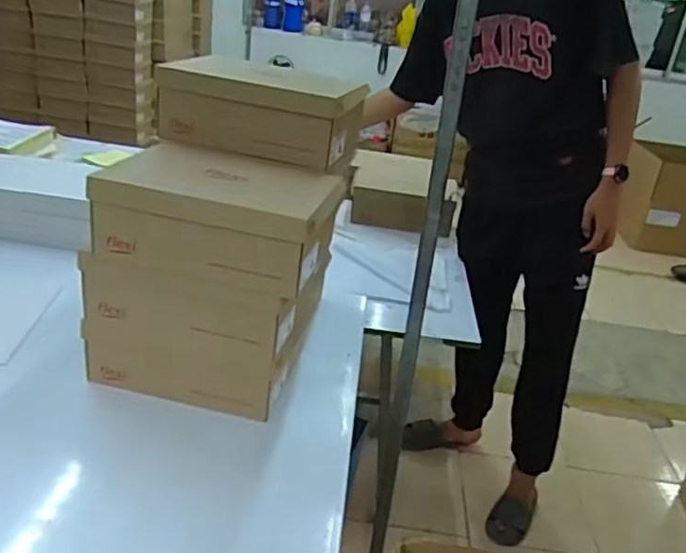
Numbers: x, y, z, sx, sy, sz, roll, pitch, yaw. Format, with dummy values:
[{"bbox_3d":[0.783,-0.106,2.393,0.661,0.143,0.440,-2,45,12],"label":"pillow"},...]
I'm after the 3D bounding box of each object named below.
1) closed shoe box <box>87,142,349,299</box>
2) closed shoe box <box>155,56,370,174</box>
[{"bbox_3d":[-0.194,-0.103,1.069,0.340,0.144,0.262,12,25,9],"label":"closed shoe box"},{"bbox_3d":[-0.154,-0.320,1.236,0.341,0.123,0.228,14,26,14],"label":"closed shoe box"}]

